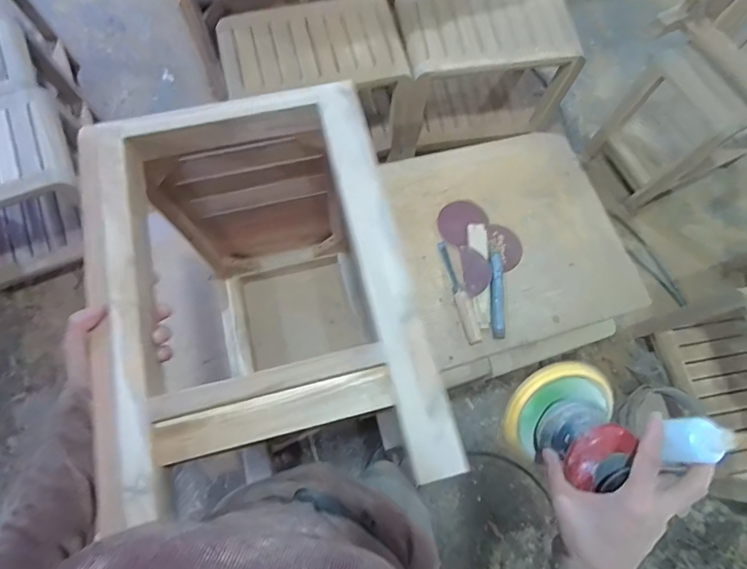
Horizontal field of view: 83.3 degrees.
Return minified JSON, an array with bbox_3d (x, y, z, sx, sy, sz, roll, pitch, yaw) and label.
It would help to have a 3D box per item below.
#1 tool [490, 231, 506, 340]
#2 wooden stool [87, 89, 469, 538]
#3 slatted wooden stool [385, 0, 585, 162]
[{"bbox_3d":[0.277,-0.002,0.934,0.036,0.025,0.245,5,72,-1],"label":"tool"},{"bbox_3d":[-0.122,0.050,0.633,0.291,0.483,0.438,-15,74,-5],"label":"wooden stool"},{"bbox_3d":[0.324,-0.677,1.362,0.565,0.383,0.308,-7,73,-5],"label":"slatted wooden stool"}]

